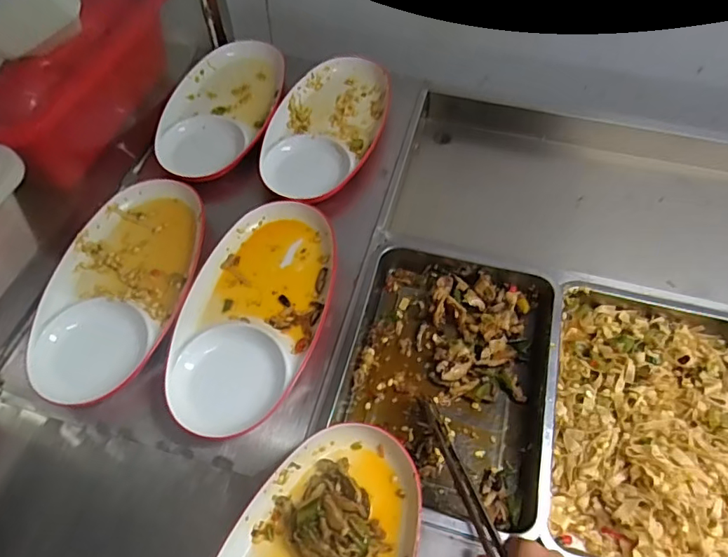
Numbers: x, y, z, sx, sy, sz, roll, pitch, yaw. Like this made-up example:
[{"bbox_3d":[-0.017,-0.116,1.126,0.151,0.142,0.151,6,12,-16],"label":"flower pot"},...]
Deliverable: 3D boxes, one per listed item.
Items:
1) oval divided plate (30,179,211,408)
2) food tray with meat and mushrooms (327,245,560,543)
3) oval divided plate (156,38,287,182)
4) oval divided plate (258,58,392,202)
[{"bbox_3d":[-0.323,-0.001,0.699,0.180,0.034,0.347,5,58,4],"label":"oval divided plate"},{"bbox_3d":[0.104,0.112,0.658,0.250,0.056,0.381,11,58,8],"label":"food tray with meat and mushrooms"},{"bbox_3d":[-0.244,-0.312,0.905,0.183,0.038,0.344,4,58,4],"label":"oval divided plate"},{"bbox_3d":[-0.060,-0.267,0.878,0.186,0.043,0.347,16,59,10],"label":"oval divided plate"}]

